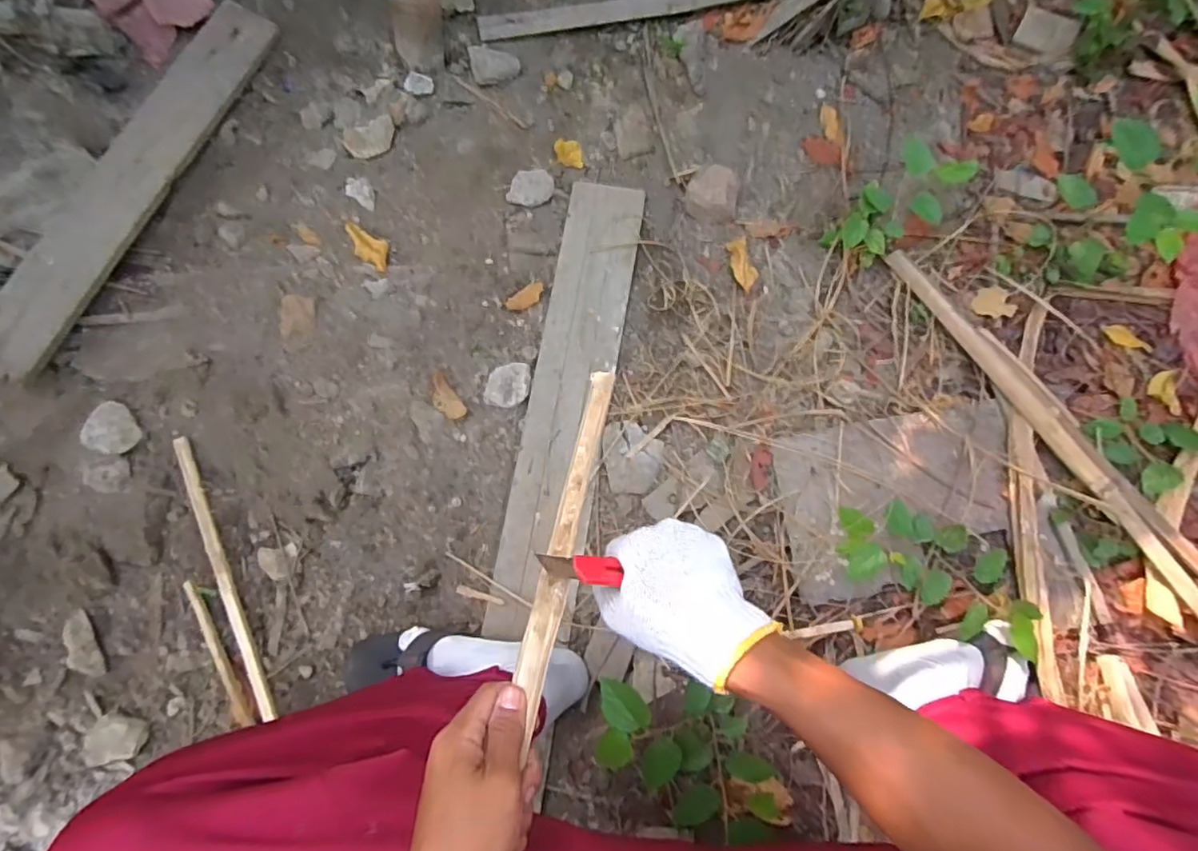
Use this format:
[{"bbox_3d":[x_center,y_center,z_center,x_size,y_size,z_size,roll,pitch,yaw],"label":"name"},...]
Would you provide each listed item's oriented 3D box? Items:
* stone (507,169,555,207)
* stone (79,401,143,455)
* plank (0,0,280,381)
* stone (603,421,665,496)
[{"bbox_3d":[-0.098,-0.346,0.864,0.061,0.022,0.052,14,71,8],"label":"stone"},{"bbox_3d":[-0.609,0.006,0.748,0.064,0.018,0.060,25,72,11],"label":"stone"},{"bbox_3d":[-0.625,-0.326,0.791,0.087,0.023,0.577,29,77,-9],"label":"plank"},{"bbox_3d":[0.045,0.042,0.790,0.077,0.015,0.093,2,69,4],"label":"stone"}]

